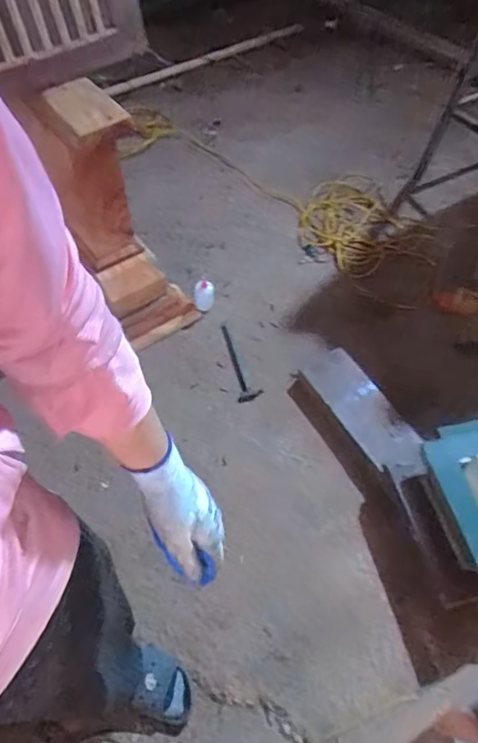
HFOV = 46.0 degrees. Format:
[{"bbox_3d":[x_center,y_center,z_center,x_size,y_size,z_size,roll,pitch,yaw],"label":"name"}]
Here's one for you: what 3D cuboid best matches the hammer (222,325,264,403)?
[{"bbox_3d":[0.008,-0.025,1.549,0.067,0.020,0.236,-9,55,-7],"label":"hammer"}]

